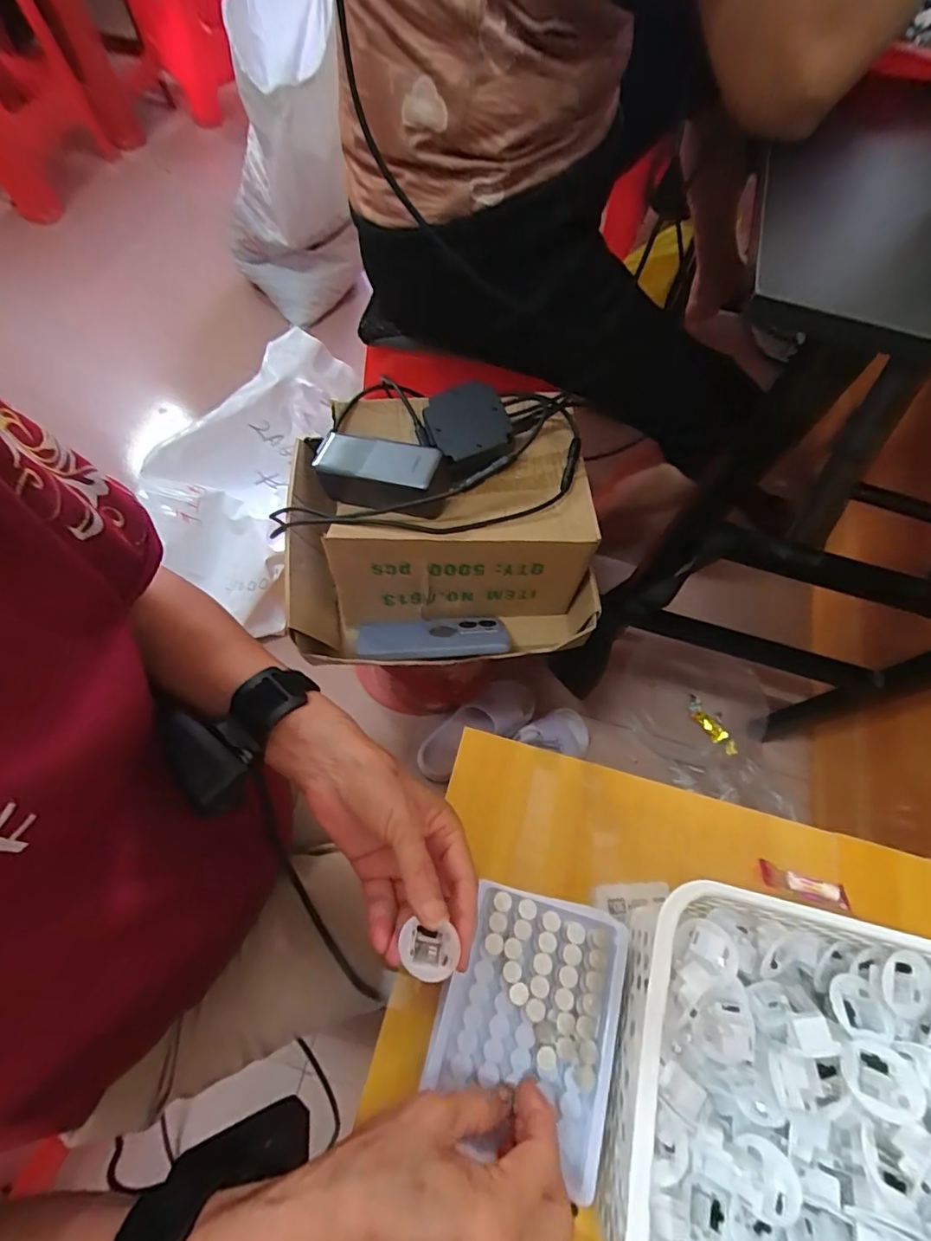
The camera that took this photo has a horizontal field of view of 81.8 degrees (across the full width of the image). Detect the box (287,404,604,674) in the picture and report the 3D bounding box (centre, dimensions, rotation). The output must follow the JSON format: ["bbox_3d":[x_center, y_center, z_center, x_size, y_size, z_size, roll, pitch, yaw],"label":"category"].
[{"bbox_3d":[-0.028,-0.091,0.595,0.323,0.163,0.270,-5,65,-5],"label":"box"}]

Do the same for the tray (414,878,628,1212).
[{"bbox_3d":[0.039,0.226,0.309,0.098,0.012,0.120,19,65,6],"label":"tray"}]

